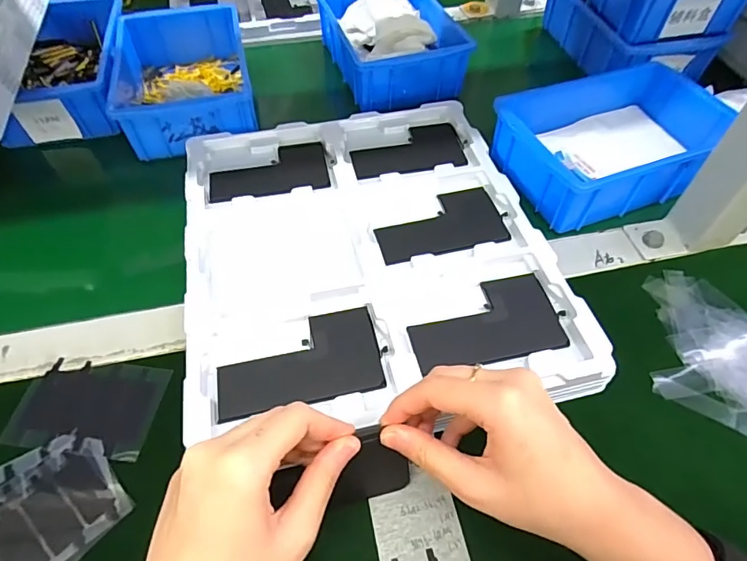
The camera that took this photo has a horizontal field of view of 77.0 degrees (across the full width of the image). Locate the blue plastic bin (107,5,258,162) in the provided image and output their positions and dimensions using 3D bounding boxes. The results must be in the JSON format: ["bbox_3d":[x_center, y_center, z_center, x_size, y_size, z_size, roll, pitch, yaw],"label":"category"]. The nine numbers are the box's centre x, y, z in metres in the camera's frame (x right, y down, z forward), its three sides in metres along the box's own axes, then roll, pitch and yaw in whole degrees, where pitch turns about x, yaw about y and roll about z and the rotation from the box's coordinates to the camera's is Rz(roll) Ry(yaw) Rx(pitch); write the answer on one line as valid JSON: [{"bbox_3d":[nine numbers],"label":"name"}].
[{"bbox_3d":[-0.202,-0.218,0.508,0.129,0.058,0.201,-11,54,-8],"label":"blue plastic bin"}]

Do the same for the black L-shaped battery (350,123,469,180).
[{"bbox_3d":[0.032,-0.124,0.448,0.107,0.011,0.066,-10,54,-8],"label":"black L-shaped battery"}]

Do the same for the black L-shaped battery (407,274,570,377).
[{"bbox_3d":[0.079,0.029,0.333,0.108,0.006,0.062,-12,54,-8],"label":"black L-shaped battery"}]

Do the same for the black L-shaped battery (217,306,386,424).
[{"bbox_3d":[-0.049,0.053,0.315,0.105,0.007,0.063,-11,54,-8],"label":"black L-shaped battery"}]

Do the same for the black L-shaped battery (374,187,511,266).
[{"bbox_3d":[0.056,-0.047,0.392,0.110,0.009,0.063,-14,54,-10],"label":"black L-shaped battery"}]

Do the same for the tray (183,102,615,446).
[{"bbox_3d":[-0.009,-0.036,0.381,0.272,0.033,0.308,-11,54,-8],"label":"tray"}]

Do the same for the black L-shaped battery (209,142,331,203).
[{"bbox_3d":[-0.097,-0.102,0.437,0.106,0.011,0.070,-10,54,-8],"label":"black L-shaped battery"}]

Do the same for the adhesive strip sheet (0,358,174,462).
[{"bbox_3d":[-0.193,0.086,0.320,0.093,0.005,0.062,4,55,4],"label":"adhesive strip sheet"}]

